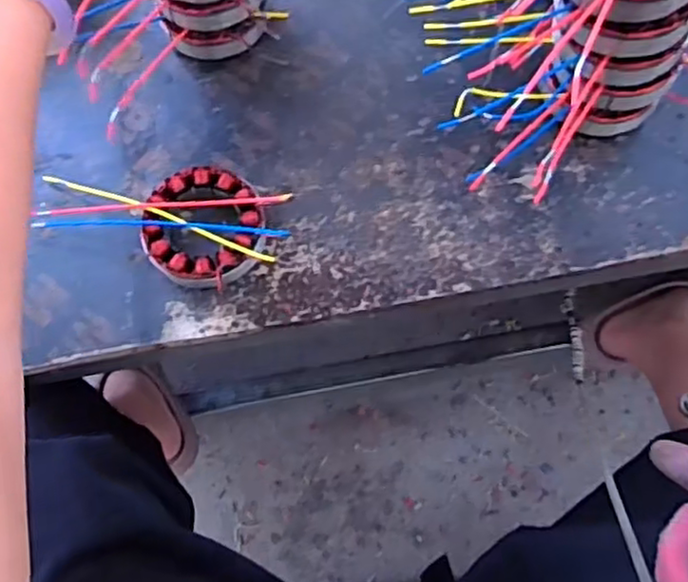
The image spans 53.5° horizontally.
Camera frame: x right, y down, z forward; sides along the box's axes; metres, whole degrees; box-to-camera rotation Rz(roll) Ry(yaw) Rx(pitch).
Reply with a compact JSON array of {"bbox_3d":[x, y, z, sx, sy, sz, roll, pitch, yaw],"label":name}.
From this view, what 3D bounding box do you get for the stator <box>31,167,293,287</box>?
[{"bbox_3d":[-0.137,-0.059,0.504,0.190,0.033,0.084,22,76,8],"label":"stator"}]

